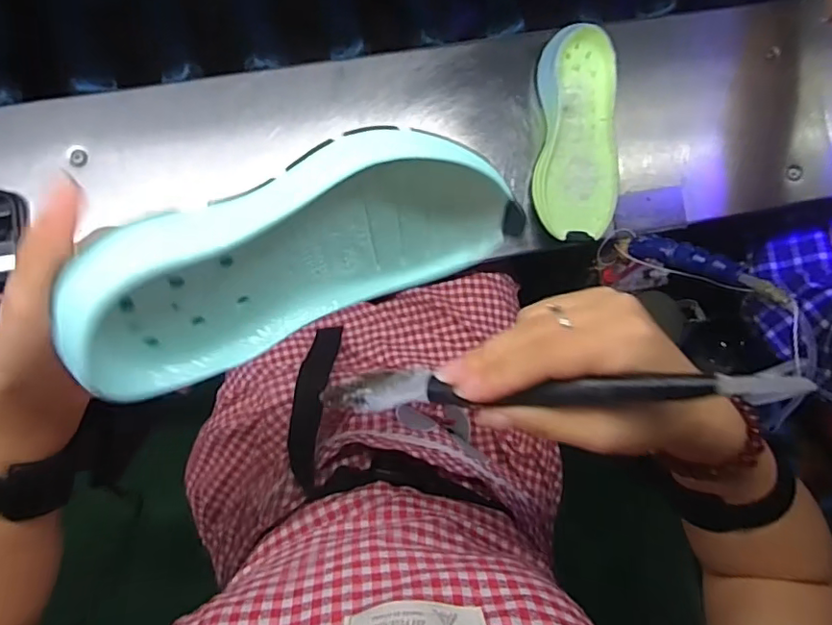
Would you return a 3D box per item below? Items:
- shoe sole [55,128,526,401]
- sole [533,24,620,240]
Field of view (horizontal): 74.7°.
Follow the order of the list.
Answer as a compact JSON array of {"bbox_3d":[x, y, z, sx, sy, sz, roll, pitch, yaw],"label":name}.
[{"bbox_3d":[-0.044,-0.023,0.244,0.194,0.025,0.084,-28,136,-14],"label":"shoe sole"},{"bbox_3d":[0.174,-0.193,0.589,0.088,0.040,0.207,2,91,-7],"label":"sole"}]

